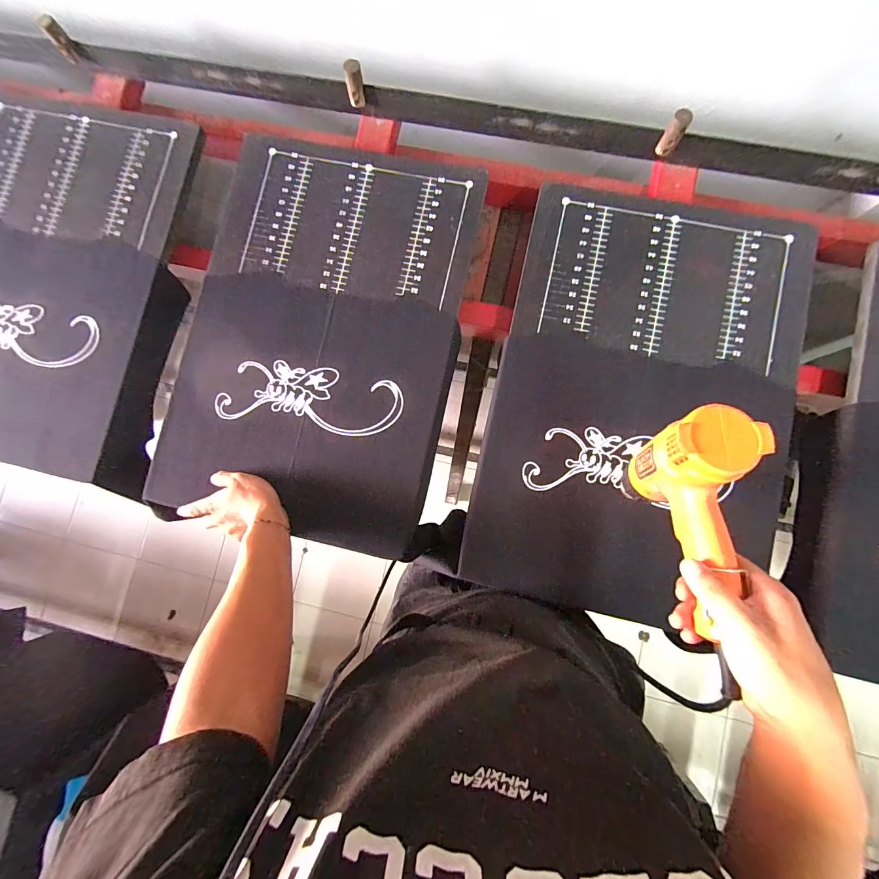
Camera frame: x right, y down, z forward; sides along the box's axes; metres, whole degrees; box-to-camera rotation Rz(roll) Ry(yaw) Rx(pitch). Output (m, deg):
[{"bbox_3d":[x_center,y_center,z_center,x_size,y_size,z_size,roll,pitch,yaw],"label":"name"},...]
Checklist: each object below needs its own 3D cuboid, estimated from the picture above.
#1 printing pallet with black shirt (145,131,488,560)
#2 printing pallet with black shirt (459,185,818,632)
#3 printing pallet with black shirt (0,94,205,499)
[{"bbox_3d":[-0.182,-0.164,0.582,0.409,0.031,0.602,10,85,4],"label":"printing pallet with black shirt"},{"bbox_3d":[0.284,-0.070,0.529,0.404,0.026,0.597,10,85,4],"label":"printing pallet with black shirt"},{"bbox_3d":[-0.639,-0.254,0.628,0.435,0.070,0.593,16,86,4],"label":"printing pallet with black shirt"}]

